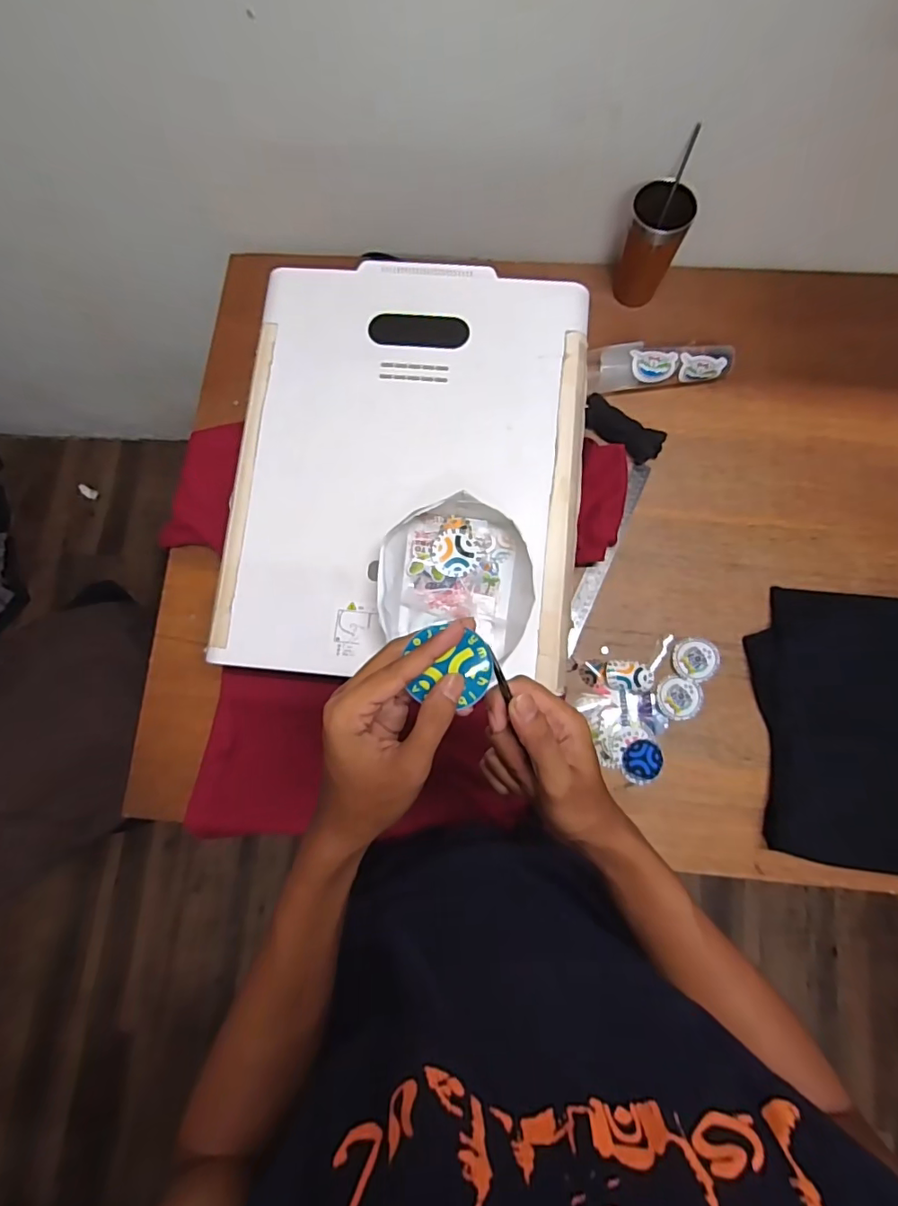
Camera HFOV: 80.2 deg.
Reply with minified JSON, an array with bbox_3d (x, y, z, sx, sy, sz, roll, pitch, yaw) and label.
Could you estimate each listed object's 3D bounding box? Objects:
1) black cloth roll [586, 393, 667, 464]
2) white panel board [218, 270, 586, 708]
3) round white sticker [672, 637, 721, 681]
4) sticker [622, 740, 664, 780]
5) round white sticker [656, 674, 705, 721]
[{"bbox_3d":[0.250,-0.253,0.778,0.125,0.024,0.048,37,84,8],"label":"black cloth roll"},{"bbox_3d":[-0.048,-0.166,0.627,0.398,0.018,0.493,5,81,4],"label":"white panel board"},{"bbox_3d":[0.338,0.077,0.728,0.060,0.005,0.057,0,81,3],"label":"round white sticker"},{"bbox_3d":[0.259,0.208,0.710,0.051,0.004,0.050,0,81,3],"label":"sticker"},{"bbox_3d":[0.313,0.128,0.720,0.061,0.004,0.058,0,81,3],"label":"round white sticker"}]

